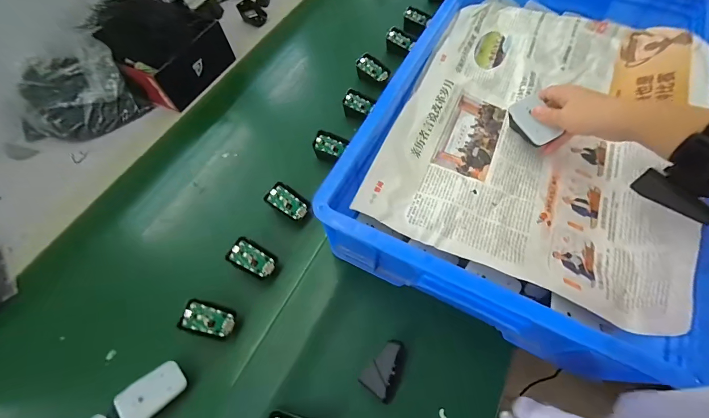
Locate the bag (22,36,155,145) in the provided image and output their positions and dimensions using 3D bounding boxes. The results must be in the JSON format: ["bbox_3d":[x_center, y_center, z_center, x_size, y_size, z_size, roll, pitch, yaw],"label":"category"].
[{"bbox_3d":[-0.524,-0.208,0.591,0.203,0.102,0.138,-36,65,-15],"label":"bag"}]

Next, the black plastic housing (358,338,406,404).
[{"bbox_3d":[0.043,0.199,0.394,0.043,0.042,0.069,32,69,19],"label":"black plastic housing"}]

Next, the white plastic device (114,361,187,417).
[{"bbox_3d":[-0.243,0.220,0.382,0.069,0.013,0.043,-30,82,-44],"label":"white plastic device"}]

